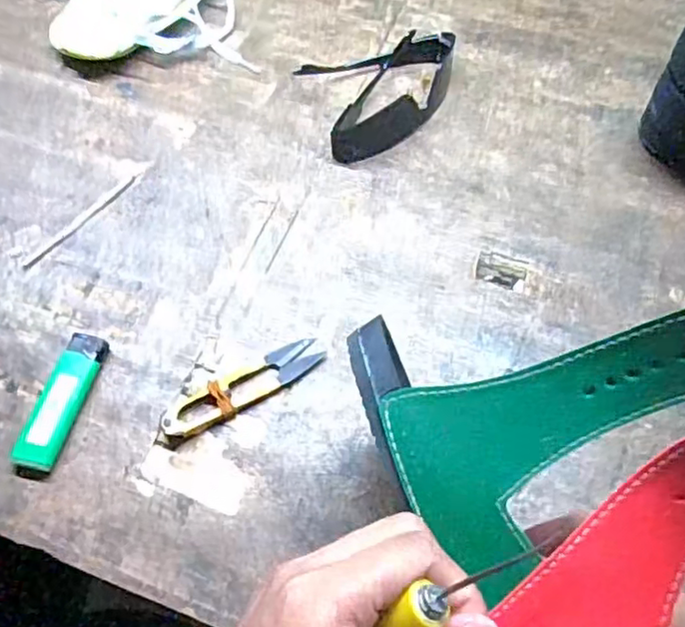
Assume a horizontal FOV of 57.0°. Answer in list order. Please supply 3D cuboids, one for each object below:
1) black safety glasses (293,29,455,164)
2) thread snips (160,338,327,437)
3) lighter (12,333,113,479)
[{"bbox_3d":[0.037,-0.175,0.490,0.125,0.029,0.099,-19,63,-12],"label":"black safety glasses"},{"bbox_3d":[-0.057,0.043,0.369,0.100,0.012,0.024,-28,65,-16],"label":"thread snips"},{"bbox_3d":[-0.161,0.051,0.361,0.024,0.011,0.084,12,61,5],"label":"lighter"}]

